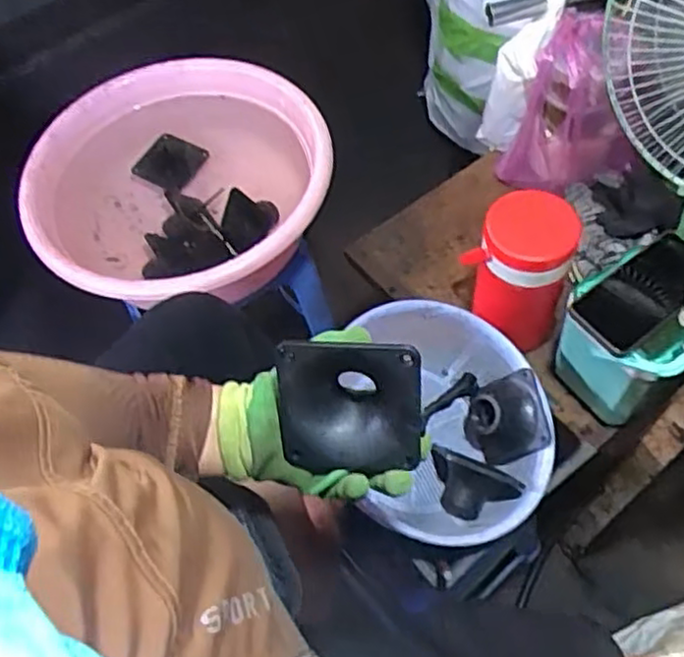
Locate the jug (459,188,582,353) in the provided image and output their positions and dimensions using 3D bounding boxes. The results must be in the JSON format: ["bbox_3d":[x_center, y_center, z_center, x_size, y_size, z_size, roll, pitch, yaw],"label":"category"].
[{"bbox_3d":[0.213,-0.061,0.849,0.108,0.198,0.090,29,65,20],"label":"jug"}]

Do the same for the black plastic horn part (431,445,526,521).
[{"bbox_3d":[0.140,0.170,0.761,0.102,0.075,0.056,13,61,12],"label":"black plastic horn part"}]

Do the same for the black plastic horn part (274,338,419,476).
[{"bbox_3d":[0.007,0.040,0.472,0.099,0.096,0.045,4,30,8],"label":"black plastic horn part"}]

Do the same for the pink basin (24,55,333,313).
[{"bbox_3d":[-0.219,-0.204,1.023,0.430,0.153,0.431,34,67,22],"label":"pink basin"}]

